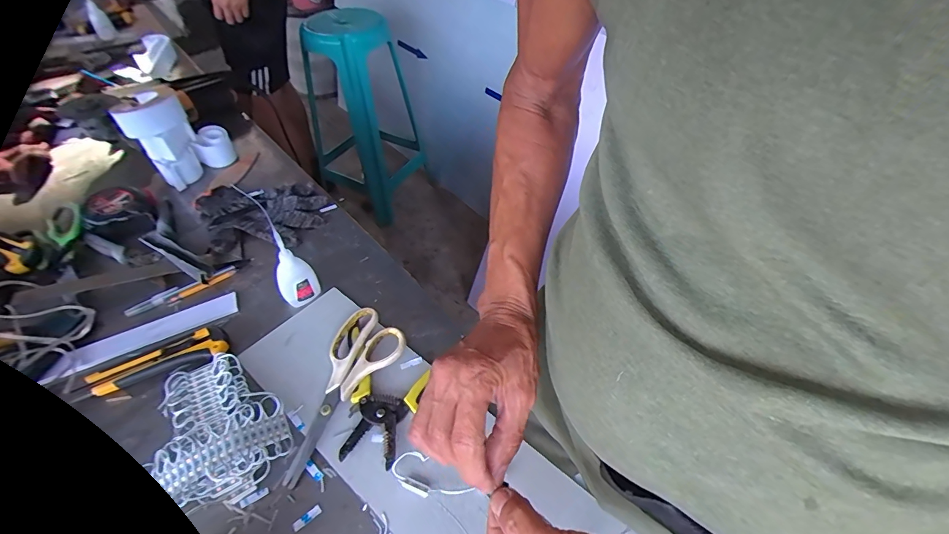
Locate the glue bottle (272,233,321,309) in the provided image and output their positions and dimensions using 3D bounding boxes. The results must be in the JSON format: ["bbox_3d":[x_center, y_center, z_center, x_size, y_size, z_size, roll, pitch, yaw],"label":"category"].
[{"bbox_3d":[-0.220,0.006,0.509,0.044,0.102,0.022,-26,53,-21],"label":"glue bottle"}]

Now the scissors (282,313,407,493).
[{"bbox_3d":[-0.153,0.126,0.448,0.080,0.009,0.176,26,65,29],"label":"scissors"}]

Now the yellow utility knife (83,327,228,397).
[{"bbox_3d":[-0.351,0.103,0.472,0.133,0.018,0.041,-17,50,-15],"label":"yellow utility knife"}]

